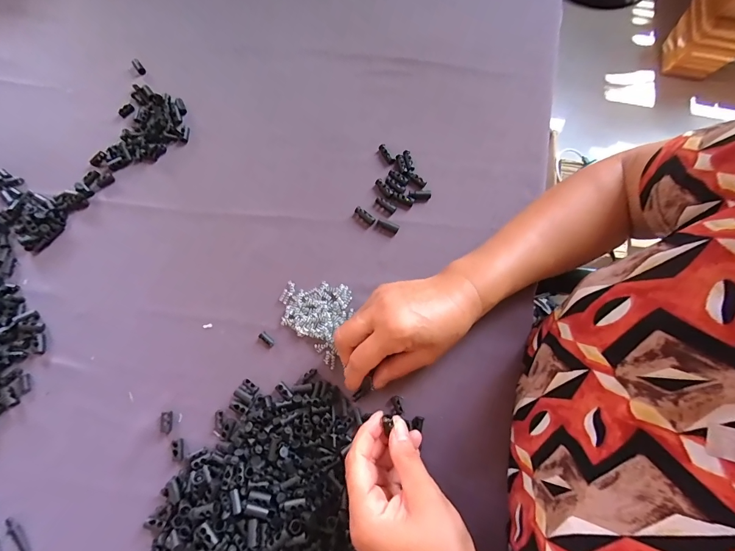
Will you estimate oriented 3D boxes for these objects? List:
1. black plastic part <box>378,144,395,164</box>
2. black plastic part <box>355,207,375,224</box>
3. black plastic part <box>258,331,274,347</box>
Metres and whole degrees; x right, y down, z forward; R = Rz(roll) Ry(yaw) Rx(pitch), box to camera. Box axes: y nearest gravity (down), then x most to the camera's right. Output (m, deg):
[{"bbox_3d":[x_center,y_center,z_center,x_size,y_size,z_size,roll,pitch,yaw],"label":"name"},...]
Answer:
[{"bbox_3d":[0.022,-0.140,0.403,0.008,0.006,0.028,-31,74,-9],"label":"black plastic part"},{"bbox_3d":[-0.003,-0.067,0.383,0.027,0.007,0.009,42,77,12],"label":"black plastic part"},{"bbox_3d":[-0.100,0.063,0.343,0.017,0.004,0.008,39,76,12],"label":"black plastic part"}]

